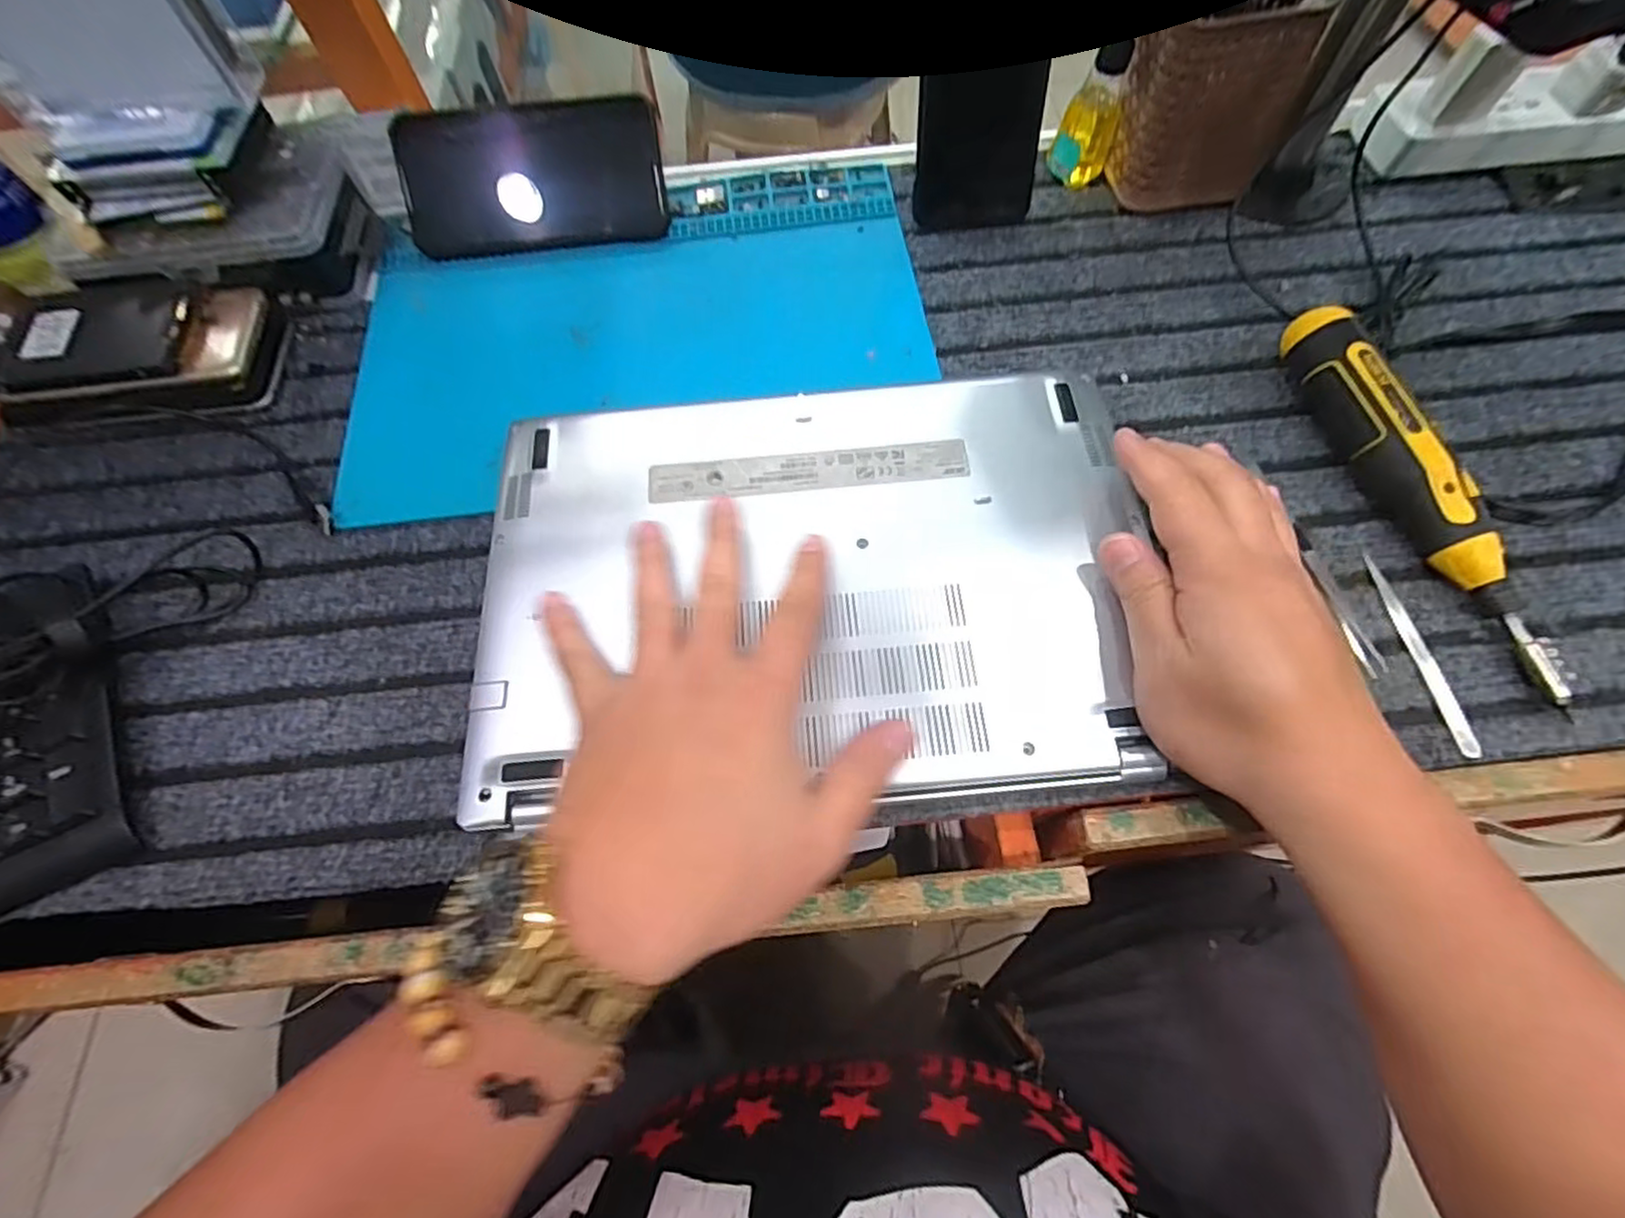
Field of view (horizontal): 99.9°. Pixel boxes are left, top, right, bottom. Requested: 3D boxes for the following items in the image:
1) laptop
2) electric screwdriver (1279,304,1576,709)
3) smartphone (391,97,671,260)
[{"bbox_3d":[0.001,-0.018,0.327,0.308,0.024,0.210,-4,64,1],"label":"laptop"},{"bbox_3d":[0.304,-0.060,0.336,0.032,0.045,0.216,-18,66,-6],"label":"electric screwdriver"},{"bbox_3d":[-0.177,-0.273,0.435,0.162,0.078,0.011,-6,23,0],"label":"smartphone"}]

